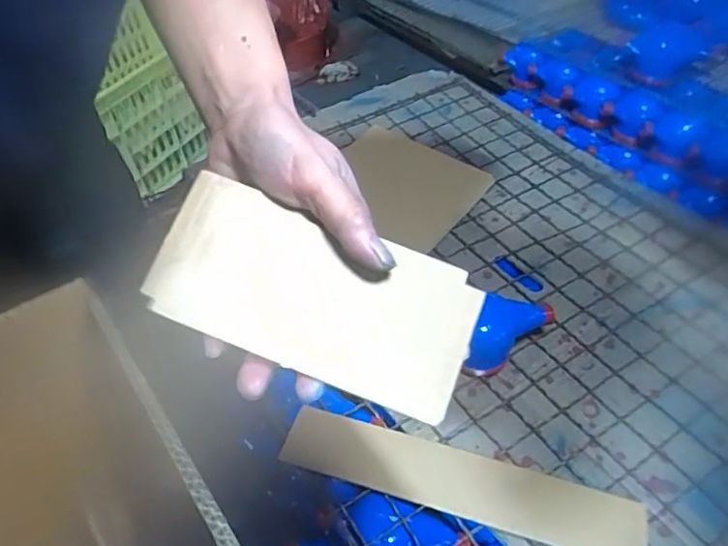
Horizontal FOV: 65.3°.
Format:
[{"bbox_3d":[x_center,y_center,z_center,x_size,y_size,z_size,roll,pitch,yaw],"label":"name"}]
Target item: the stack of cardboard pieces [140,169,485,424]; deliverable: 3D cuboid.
[{"bbox_3d":[-0.024,0.010,0.282,0.155,0.004,0.076,21,73,1],"label":"stack of cardboard pieces"}]

